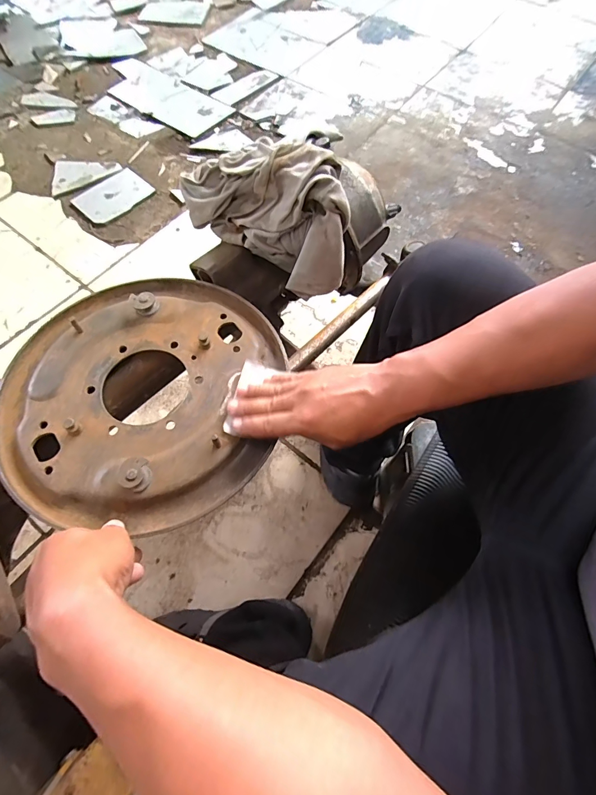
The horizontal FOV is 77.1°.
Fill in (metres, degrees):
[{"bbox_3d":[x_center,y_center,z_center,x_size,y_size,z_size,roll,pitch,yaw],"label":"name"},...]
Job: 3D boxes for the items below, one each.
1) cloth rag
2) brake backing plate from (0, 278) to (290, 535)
[{"bbox_3d":[-0.029,-0.237,0.456,0.229,0.146,0.055,34,26,3],"label":"cloth rag"},{"bbox_3d":[-0.170,-0.017,0.404,0.286,0.036,0.289,1,66,-2],"label":"brake backing plate"}]

